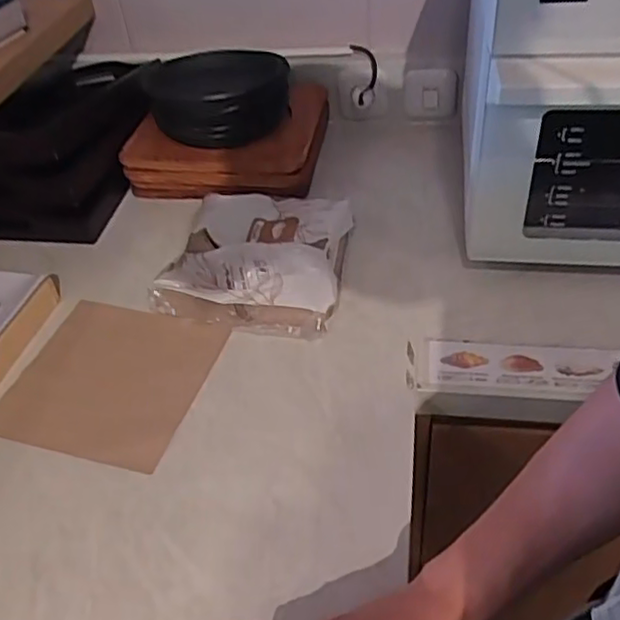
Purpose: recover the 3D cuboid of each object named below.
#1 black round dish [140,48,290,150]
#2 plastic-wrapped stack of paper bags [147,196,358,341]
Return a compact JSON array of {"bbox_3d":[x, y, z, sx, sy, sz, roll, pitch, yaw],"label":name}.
[{"bbox_3d":[-0.129,-0.315,0.957,0.194,0.084,0.189,-2,42,3],"label":"black round dish"},{"bbox_3d":[-0.063,-0.069,0.808,0.210,0.068,0.221,6,43,12],"label":"plastic-wrapped stack of paper bags"}]

